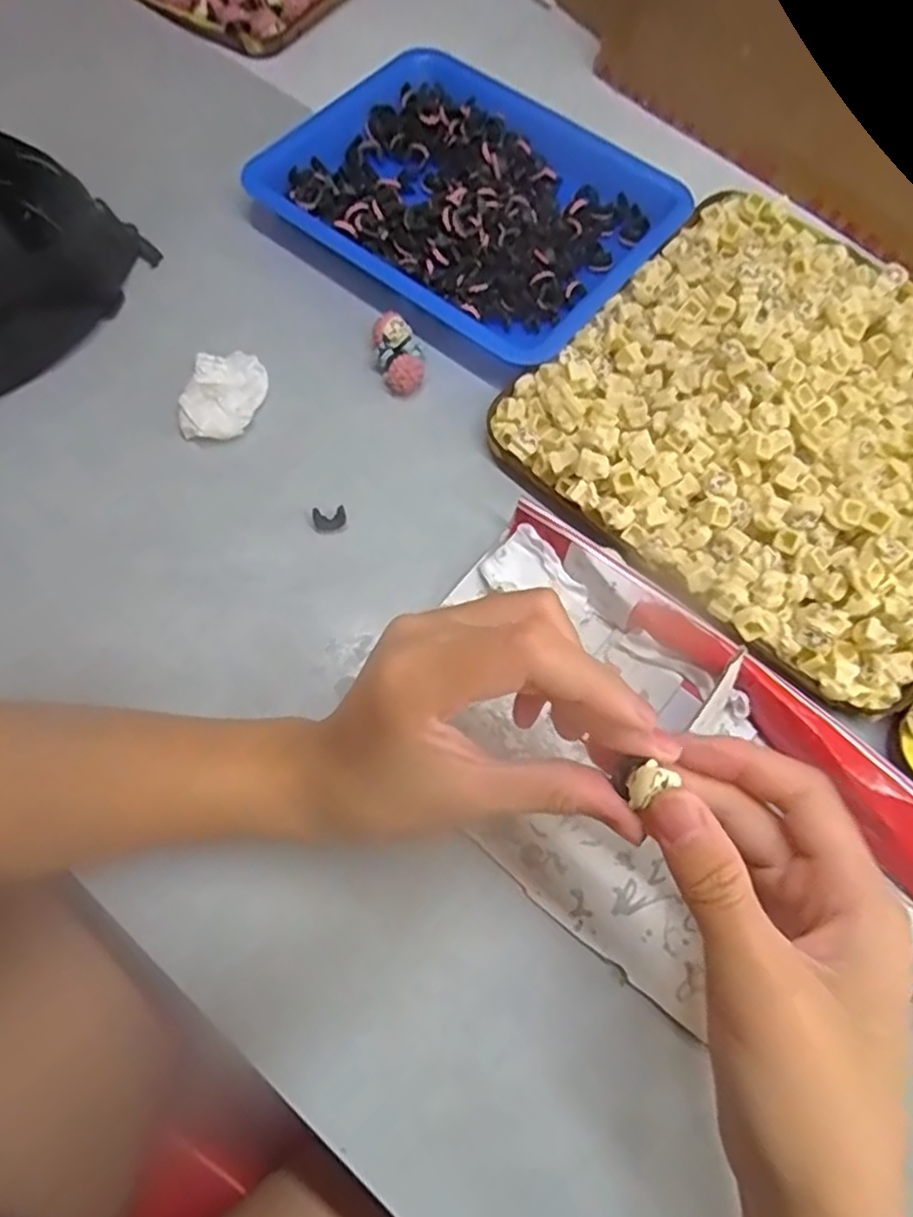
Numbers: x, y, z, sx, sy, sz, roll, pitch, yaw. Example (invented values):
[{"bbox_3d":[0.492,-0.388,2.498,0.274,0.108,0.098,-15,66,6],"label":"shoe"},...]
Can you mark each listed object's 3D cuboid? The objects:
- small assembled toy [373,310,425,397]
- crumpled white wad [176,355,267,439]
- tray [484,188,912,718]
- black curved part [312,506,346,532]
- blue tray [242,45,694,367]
[{"bbox_3d":[-0.031,-0.135,0.369,0.024,0.020,0.039,-7,69,-4],"label":"small assembled toy"},{"bbox_3d":[-0.121,-0.109,0.357,0.034,0.015,0.050,15,70,5],"label":"crumpled white wad"},{"bbox_3d":[0.174,-0.099,0.351,0.231,0.034,0.236,39,73,13],"label":"tray"},{"bbox_3d":[-0.062,-0.043,0.337,0.015,0.006,0.010,-5,69,-3],"label":"black curved part"},{"bbox_3d":[0.010,-0.240,0.406,0.210,0.025,0.165,35,73,12],"label":"blue tray"}]

